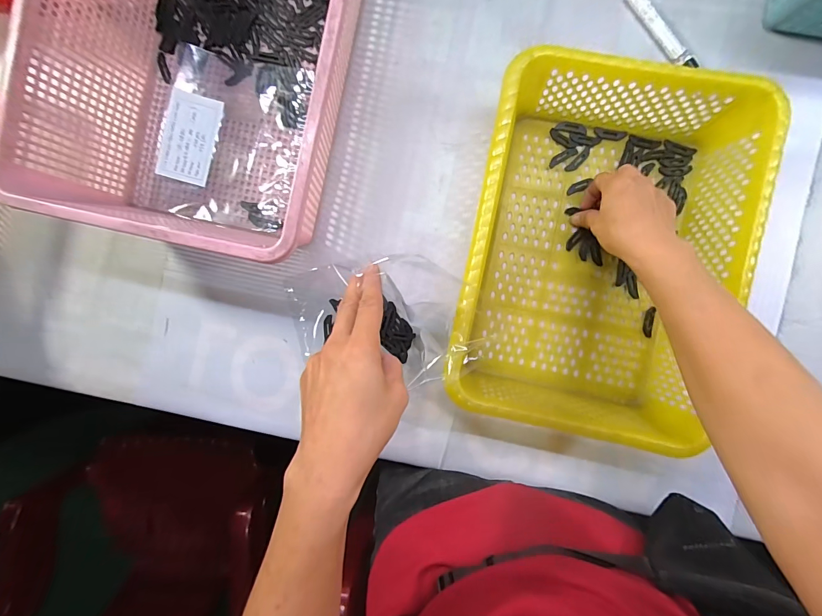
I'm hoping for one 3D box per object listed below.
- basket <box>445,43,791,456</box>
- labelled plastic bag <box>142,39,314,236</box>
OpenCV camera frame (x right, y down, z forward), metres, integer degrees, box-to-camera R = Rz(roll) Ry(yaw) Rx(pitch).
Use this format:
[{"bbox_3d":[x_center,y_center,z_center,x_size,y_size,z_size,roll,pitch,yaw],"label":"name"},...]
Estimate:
[{"bbox_3d":[0.187,-0.054,0.387,0.246,0.095,0.339,12,93,4],"label":"basket"},{"bbox_3d":[-0.232,-0.207,0.459,0.191,0.009,0.199,14,91,1],"label":"labelled plastic bag"}]

